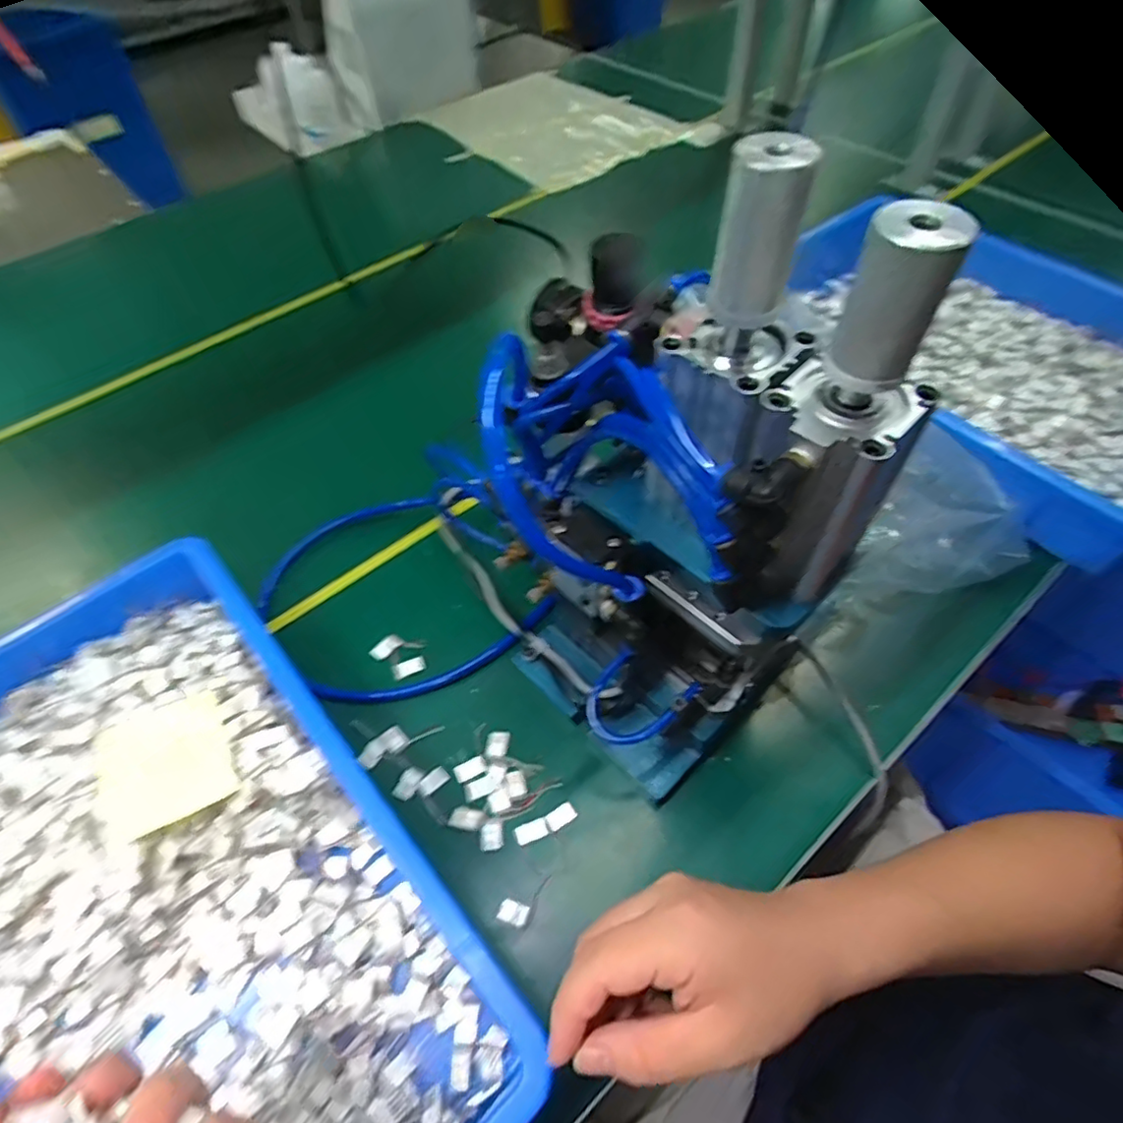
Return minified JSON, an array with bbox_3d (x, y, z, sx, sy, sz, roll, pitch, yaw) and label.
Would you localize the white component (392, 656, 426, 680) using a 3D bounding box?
[{"bbox_3d":[-0.120,0.083,0.483,0.025,0.006,0.013,-22,57,-13],"label":"white component"}]

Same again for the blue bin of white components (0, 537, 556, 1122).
[{"bbox_3d":[-0.253,0.201,0.350,0.288,0.092,0.439,-34,63,-25],"label":"blue bin of white components"}]

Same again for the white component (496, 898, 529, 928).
[{"bbox_3d":[-0.030,0.218,0.382,0.019,0.006,0.012,15,57,13],"label":"white component"}]

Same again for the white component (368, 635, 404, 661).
[{"bbox_3d":[-0.140,0.069,0.496,0.015,0.004,0.026,33,62,23],"label":"white component"}]

